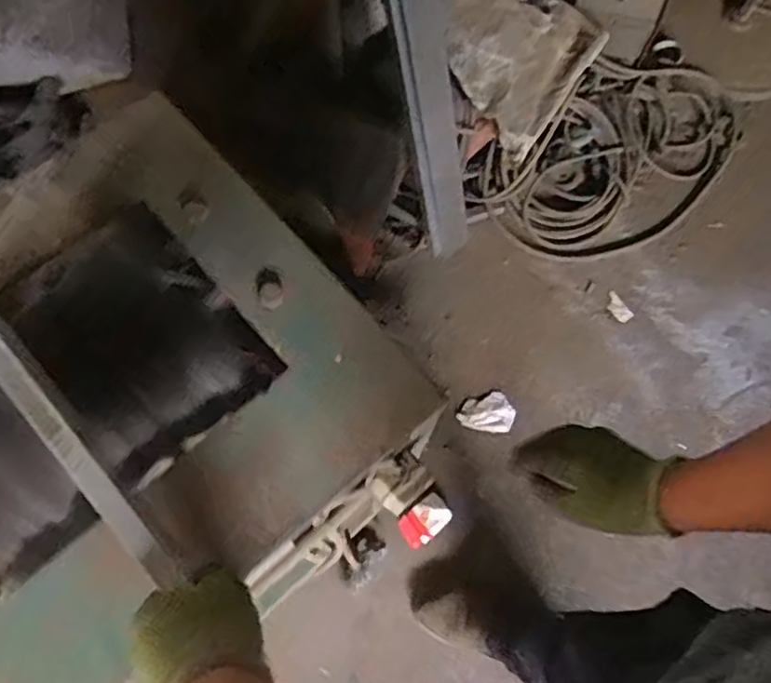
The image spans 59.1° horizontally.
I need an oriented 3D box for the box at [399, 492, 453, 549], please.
[{"bbox_3d":[0.079,0.360,1.366,0.106,0.018,0.069,-39,77,-14],"label":"box"}]

